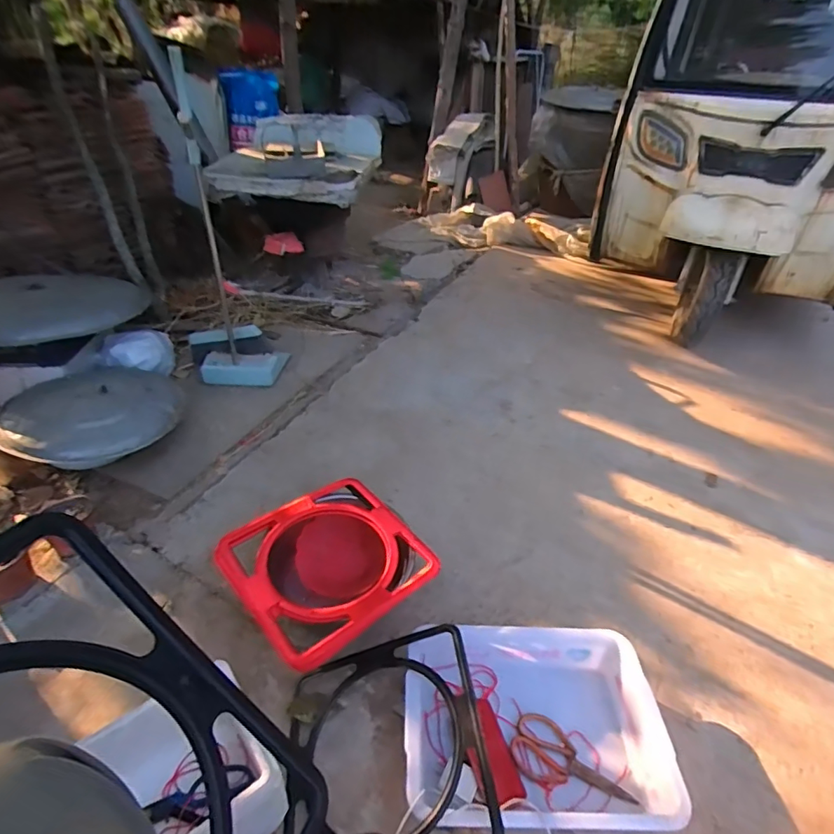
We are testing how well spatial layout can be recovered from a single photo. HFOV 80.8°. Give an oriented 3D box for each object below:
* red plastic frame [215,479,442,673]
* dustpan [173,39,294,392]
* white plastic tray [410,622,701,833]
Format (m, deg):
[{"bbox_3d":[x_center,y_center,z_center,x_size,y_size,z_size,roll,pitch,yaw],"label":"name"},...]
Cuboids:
[{"bbox_3d":[-0.178,0.285,0.987,0.347,0.038,0.341,-28,48,-34],"label":"red plastic frame"},{"bbox_3d":[-0.606,-0.524,1.484,0.290,0.909,0.245,-15,42,-22],"label":"dustpan"},{"bbox_3d":[0.191,0.525,0.845,0.424,0.108,0.308,2,38,-2],"label":"white plastic tray"}]

